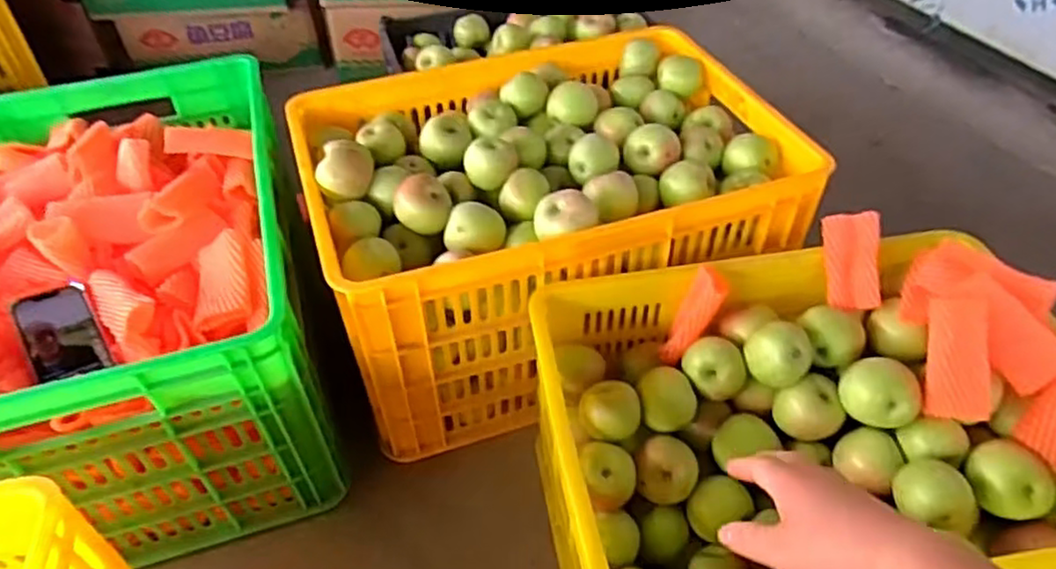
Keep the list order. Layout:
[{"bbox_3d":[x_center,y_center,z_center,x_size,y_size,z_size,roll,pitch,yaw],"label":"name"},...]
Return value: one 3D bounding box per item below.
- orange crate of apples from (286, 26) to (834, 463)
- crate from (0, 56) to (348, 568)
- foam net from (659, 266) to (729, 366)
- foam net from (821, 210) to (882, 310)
[{"bbox_3d":[0.008,-0.106,1.013,0.583,0.327,0.466,-15,46,-14],"label":"orange crate of apples"},{"bbox_3d":[-0.517,0.009,0.910,0.414,0.315,0.584,-13,46,-13],"label":"crate"},{"bbox_3d":[0.183,0.039,0.773,0.029,0.112,0.047,-2,37,-43],"label":"foam net"},{"bbox_3d":[0.366,-0.027,0.784,0.059,0.011,0.108,-3,82,34],"label":"foam net"}]

